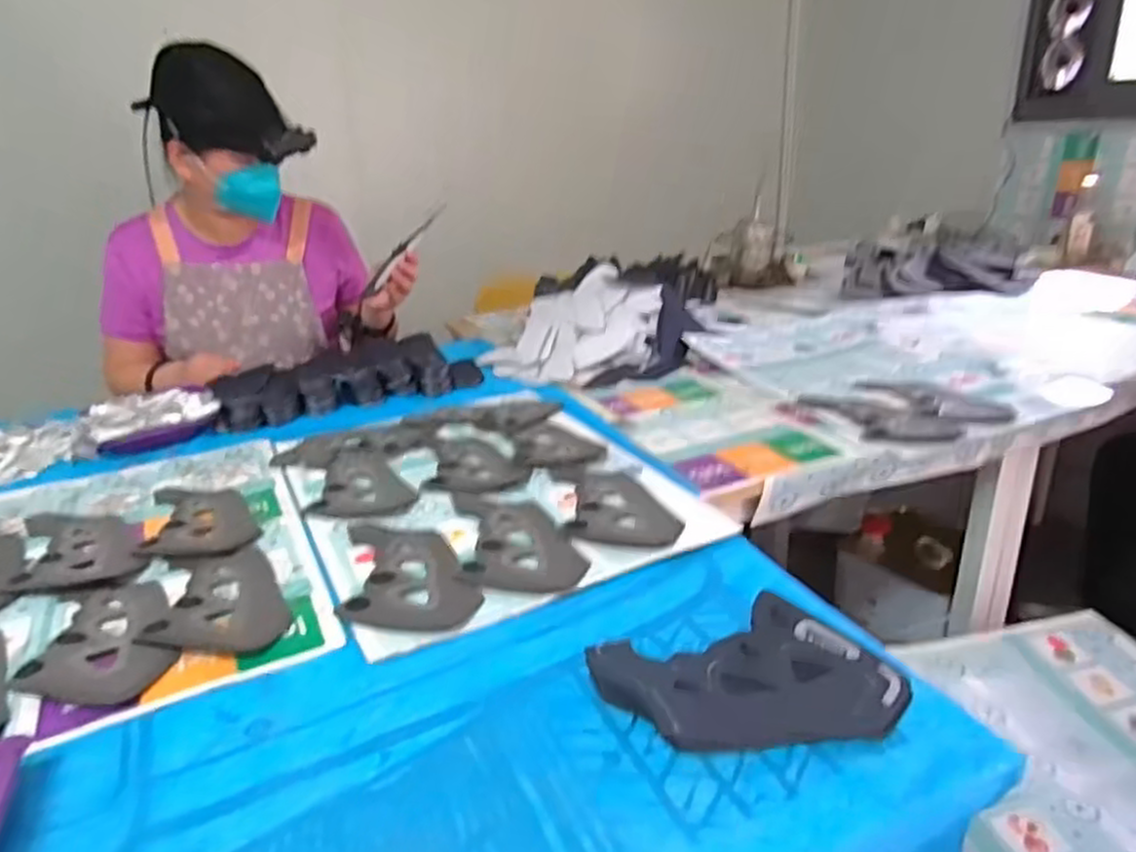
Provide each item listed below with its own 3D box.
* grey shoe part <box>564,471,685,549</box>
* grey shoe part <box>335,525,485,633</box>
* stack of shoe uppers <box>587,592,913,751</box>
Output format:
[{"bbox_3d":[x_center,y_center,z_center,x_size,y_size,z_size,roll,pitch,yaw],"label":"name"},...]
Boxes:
[{"bbox_3d":[0.062,0.085,0.815,0.111,0.004,0.155,0,22,6],"label":"grey shoe part"},{"bbox_3d":[-0.161,0.137,0.732,0.121,0.007,0.207,-10,24,-18],"label":"grey shoe part"},{"bbox_3d":[0.130,0.179,0.555,0.223,0.035,0.111,-4,22,-3],"label":"stack of shoe uppers"}]

